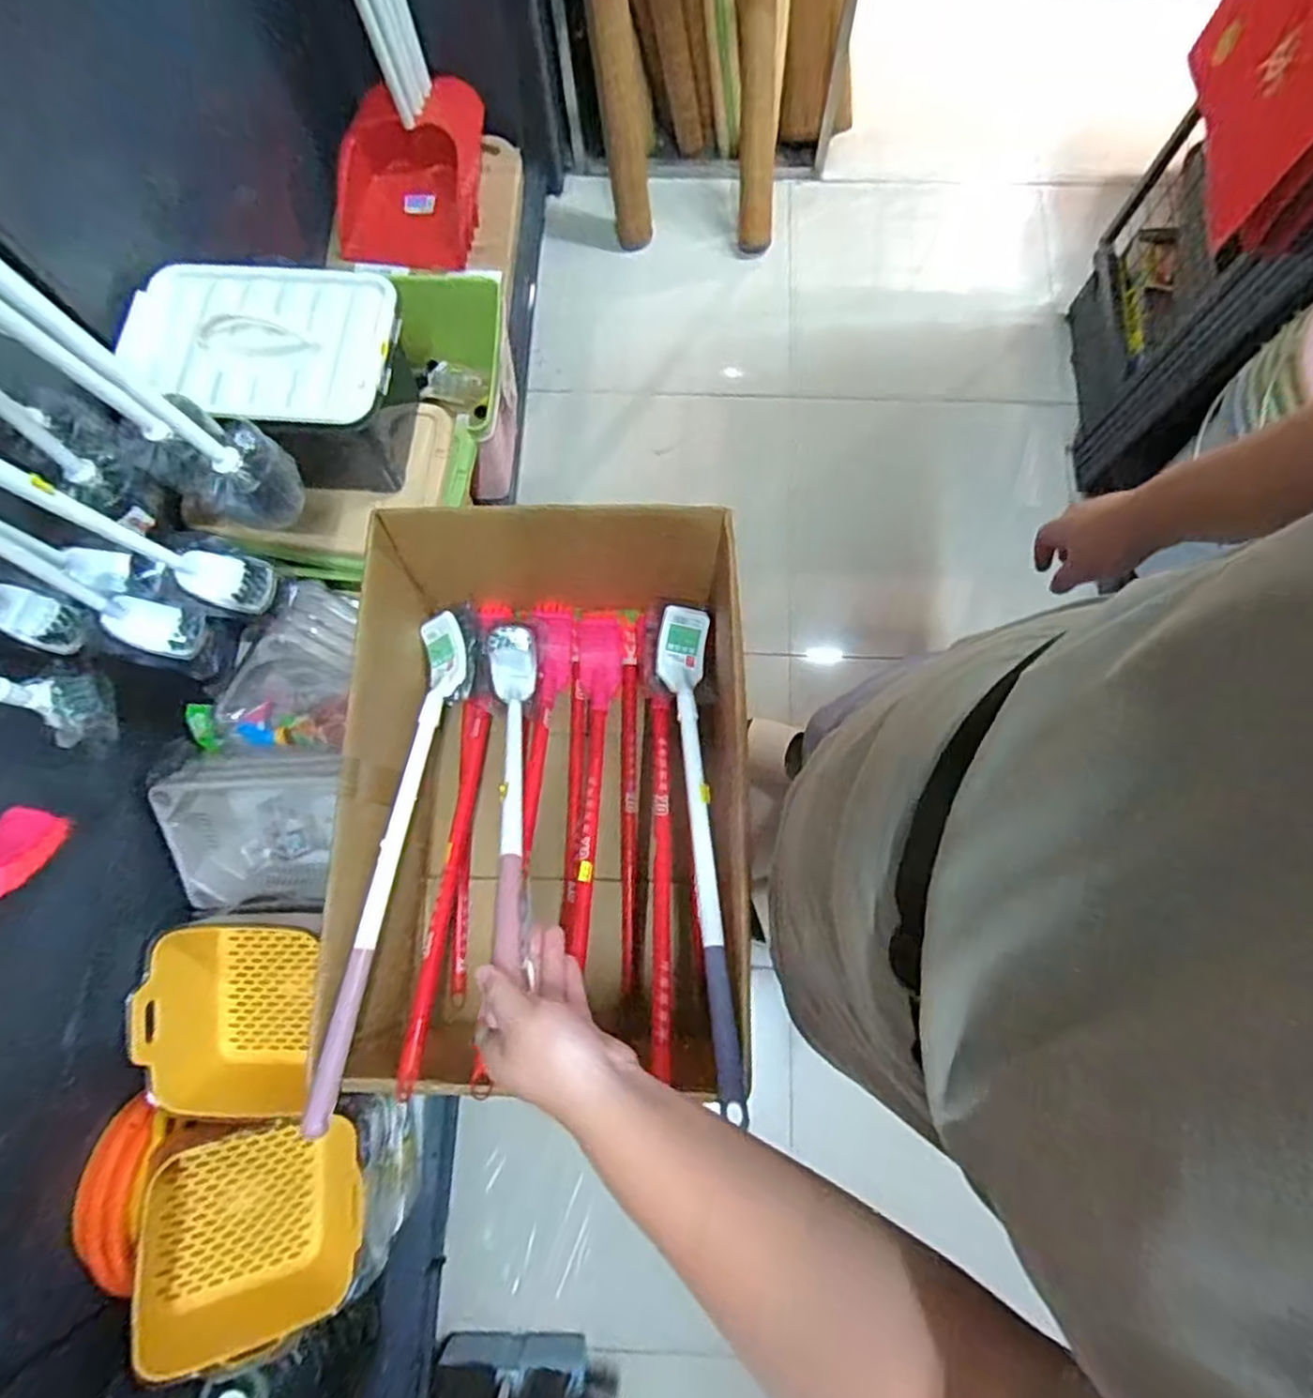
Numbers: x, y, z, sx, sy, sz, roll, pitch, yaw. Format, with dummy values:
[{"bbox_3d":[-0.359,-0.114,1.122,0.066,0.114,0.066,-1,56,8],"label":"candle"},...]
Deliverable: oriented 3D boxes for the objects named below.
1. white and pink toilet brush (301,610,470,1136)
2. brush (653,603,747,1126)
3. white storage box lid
[{"bbox_3d":[-0.271,0.142,0.762,0.062,0.064,0.528,4,59,2],"label":"white and pink toilet brush"},{"bbox_3d":[0.048,0.127,0.754,0.061,0.039,0.512,-5,62,-1],"label":"brush"},{"bbox_3d":[-0.514,-0.470,0.944,0.348,0.024,0.242,8,76,3],"label":"white storage box lid"}]

